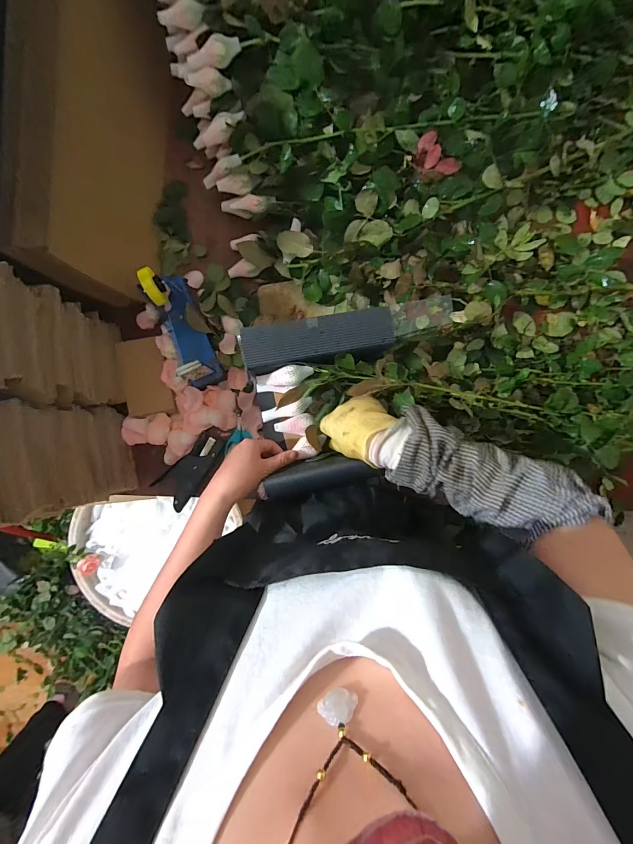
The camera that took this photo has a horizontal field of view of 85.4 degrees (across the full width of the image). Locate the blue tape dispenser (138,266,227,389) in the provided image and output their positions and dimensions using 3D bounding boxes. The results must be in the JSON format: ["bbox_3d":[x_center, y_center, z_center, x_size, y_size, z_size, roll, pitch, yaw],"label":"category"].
[{"bbox_3d":[-0.234,-0.165,0.585,0.067,0.121,0.206,-23,90,-2],"label":"blue tape dispenser"}]

